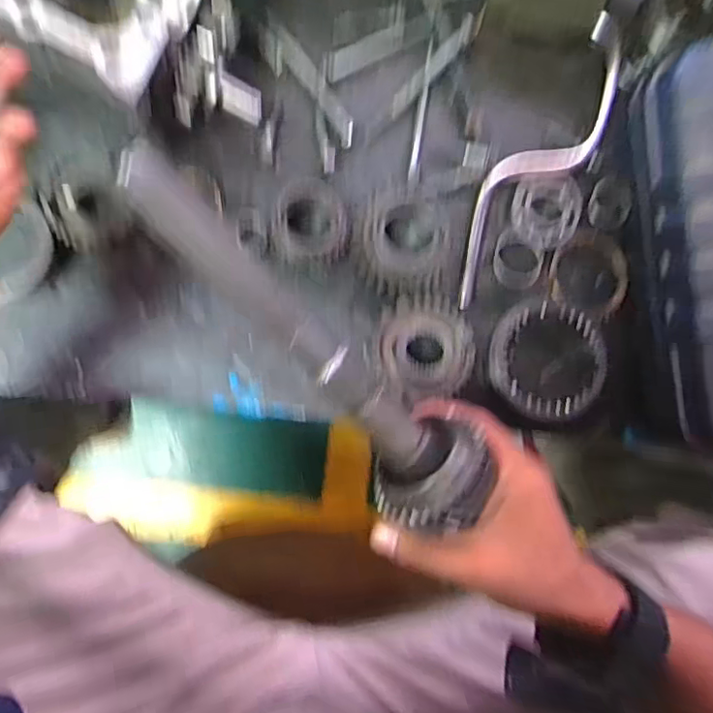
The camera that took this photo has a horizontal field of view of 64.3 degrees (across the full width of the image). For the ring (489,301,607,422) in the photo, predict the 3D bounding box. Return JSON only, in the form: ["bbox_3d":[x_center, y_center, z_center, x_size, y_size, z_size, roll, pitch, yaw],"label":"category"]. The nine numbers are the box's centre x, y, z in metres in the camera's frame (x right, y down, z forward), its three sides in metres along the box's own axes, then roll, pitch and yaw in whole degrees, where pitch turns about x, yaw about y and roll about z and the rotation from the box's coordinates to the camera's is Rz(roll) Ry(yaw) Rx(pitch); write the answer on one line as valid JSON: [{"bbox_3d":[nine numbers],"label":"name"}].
[{"bbox_3d":[0.131,0.003,0.395,0.081,0.019,0.080,27,84,-4],"label":"ring"}]

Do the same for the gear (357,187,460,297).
[{"bbox_3d":[0.036,-0.081,0.387,0.066,0.023,0.078,17,85,-5],"label":"gear"}]

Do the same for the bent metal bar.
[{"bbox_3d":[0.130,-0.137,0.405,0.050,0.016,0.227,36,84,-3],"label":"bent metal bar"}]

